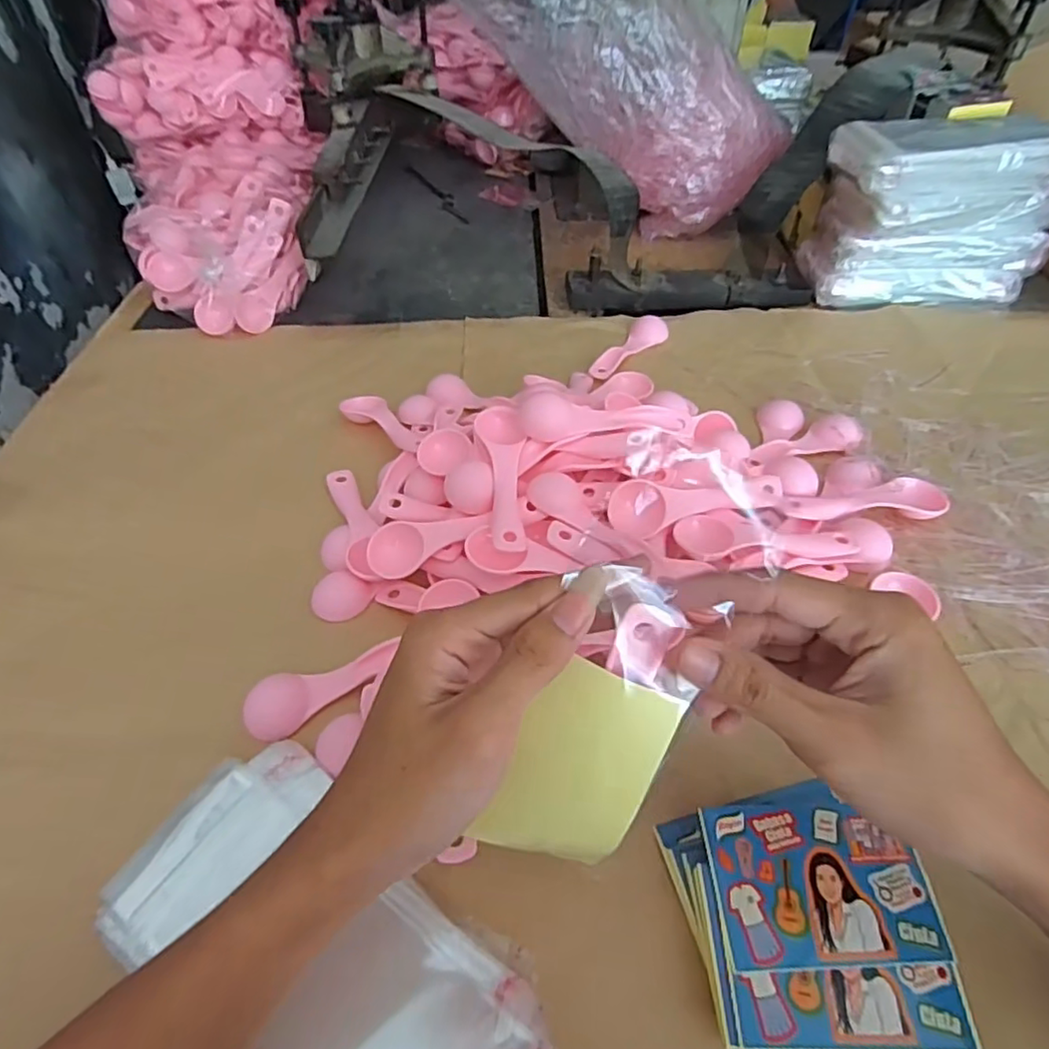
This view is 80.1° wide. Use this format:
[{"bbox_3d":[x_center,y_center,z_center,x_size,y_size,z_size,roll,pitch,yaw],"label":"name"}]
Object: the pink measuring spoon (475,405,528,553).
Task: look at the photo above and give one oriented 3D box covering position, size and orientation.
[{"bbox_3d":[-0.011,-0.032,0.384,0.028,0.022,0.108,-7,48,-5],"label":"pink measuring spoon"}]

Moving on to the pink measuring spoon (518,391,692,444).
[{"bbox_3d":[0.051,-0.068,0.399,0.105,0.017,0.026,2,48,3],"label":"pink measuring spoon"}]

